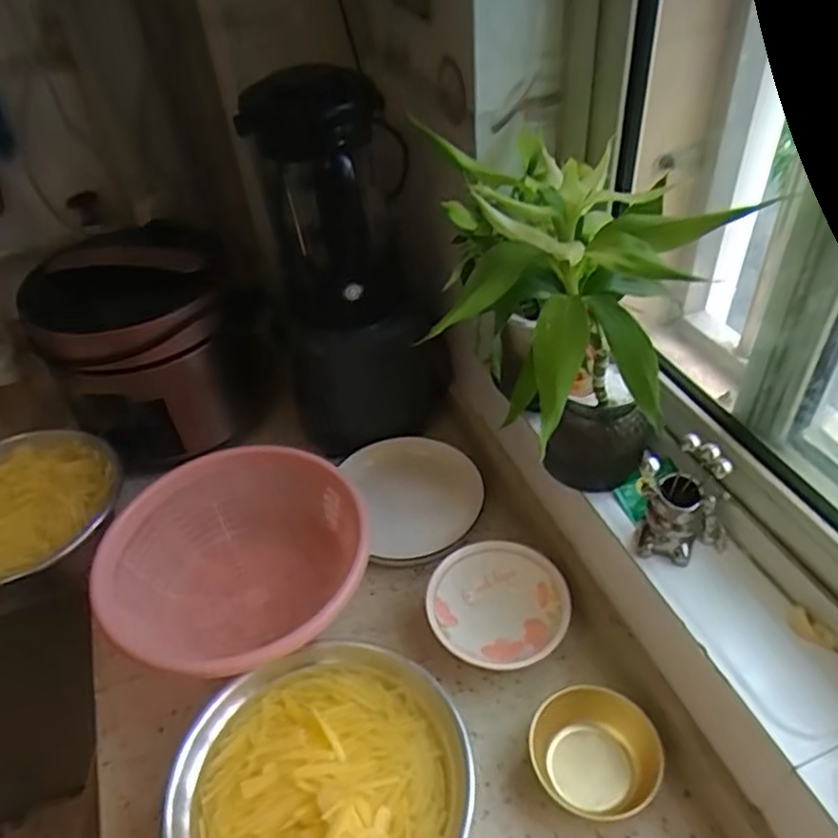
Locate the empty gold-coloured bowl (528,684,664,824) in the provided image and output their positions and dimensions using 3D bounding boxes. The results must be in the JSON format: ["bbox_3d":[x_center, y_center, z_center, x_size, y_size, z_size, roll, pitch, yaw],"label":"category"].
[{"bbox_3d":[0.162,0.309,0.633,0.101,0.050,0.111,-3,42,3],"label":"empty gold-coloured bowl"}]

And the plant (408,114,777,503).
[{"bbox_3d":[0.120,-0.031,0.560,0.178,0.361,0.202,3,43,9],"label":"plant"}]

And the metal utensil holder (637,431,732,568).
[{"bbox_3d":[0.241,0.077,0.624,0.076,0.109,0.057,-17,44,-12],"label":"metal utensil holder"}]

